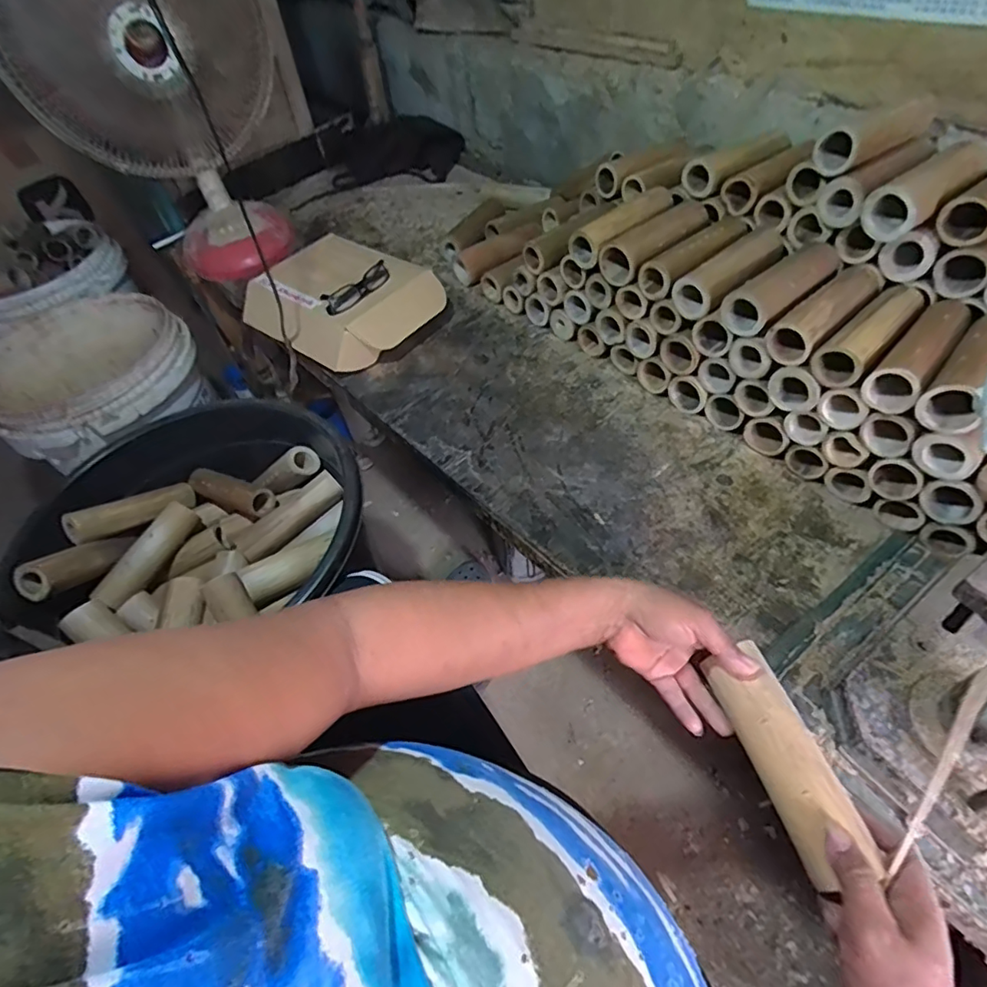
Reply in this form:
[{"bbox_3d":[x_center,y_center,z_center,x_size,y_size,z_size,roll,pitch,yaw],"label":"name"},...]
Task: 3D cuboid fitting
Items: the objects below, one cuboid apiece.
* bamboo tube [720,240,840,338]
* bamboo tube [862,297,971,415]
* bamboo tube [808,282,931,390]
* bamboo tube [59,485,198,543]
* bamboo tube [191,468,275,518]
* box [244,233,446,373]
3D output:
[{"bbox_3d":[0.370,-0.263,0.675,0.184,0.051,0.061,-35,57,-21],"label":"bamboo tube"},{"bbox_3d":[0.481,-0.160,0.595,0.181,0.055,0.053,-38,58,-23],"label":"bamboo tube"},{"bbox_3d":[0.442,-0.187,0.620,0.185,0.047,0.052,-36,57,-22],"label":"bamboo tube"},{"bbox_3d":[-0.570,0.025,0.847,0.047,0.042,0.183,33,38,27],"label":"bamboo tube"},{"bbox_3d":[-0.433,-0.005,0.875,0.174,0.047,0.050,18,55,18],"label":"bamboo tube"},{"bbox_3d":[-0.259,-0.326,0.931,0.309,0.106,0.231,25,58,23],"label":"box"}]

